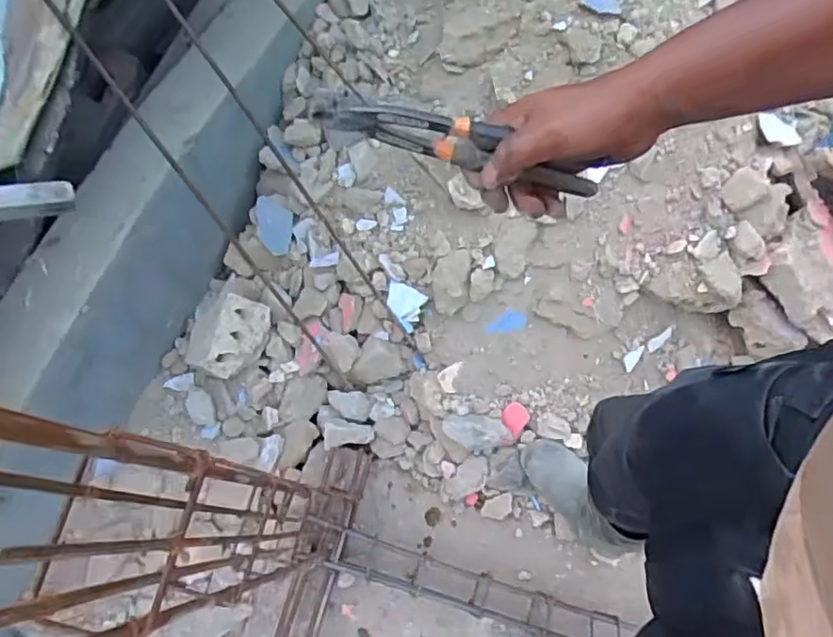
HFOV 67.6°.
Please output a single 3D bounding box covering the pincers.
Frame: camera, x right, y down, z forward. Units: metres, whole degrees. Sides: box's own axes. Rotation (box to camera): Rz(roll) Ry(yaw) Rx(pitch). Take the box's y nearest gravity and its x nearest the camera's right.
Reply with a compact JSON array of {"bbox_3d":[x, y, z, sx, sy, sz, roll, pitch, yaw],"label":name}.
[{"bbox_3d":[0.033,-0.133,0.472,0.220,0.041,0.015,14,71,-8],"label":"pincers"}]

